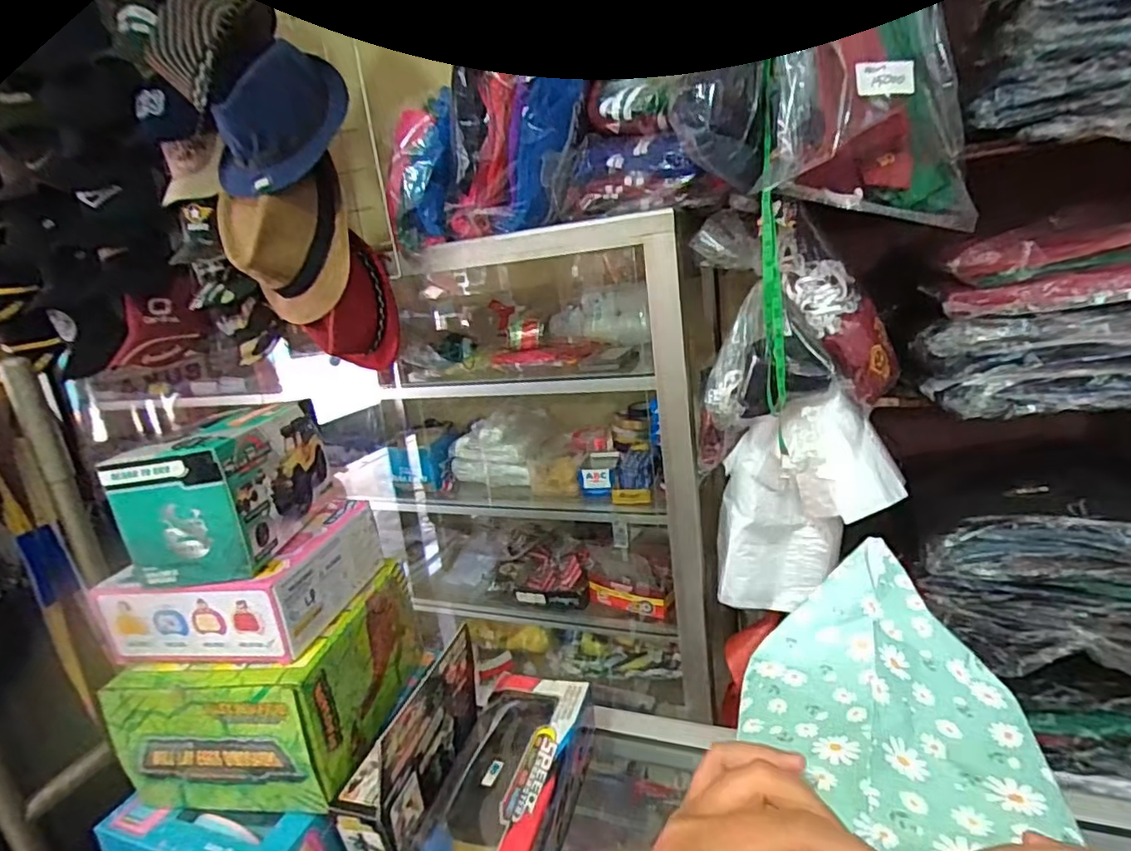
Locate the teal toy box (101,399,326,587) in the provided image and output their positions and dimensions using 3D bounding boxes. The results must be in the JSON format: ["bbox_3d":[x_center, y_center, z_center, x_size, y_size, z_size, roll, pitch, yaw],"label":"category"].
[{"bbox_3d":[-0.240,0.039,0.428,0.078,0.086,0.132,-6,17,5],"label":"teal toy box"}]

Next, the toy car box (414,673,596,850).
[{"bbox_3d":[-0.044,0.273,0.448,0.091,0.048,0.208,-2,18,18],"label":"toy car box"}]

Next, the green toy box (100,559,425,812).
[{"bbox_3d":[-0.215,0.187,0.459,0.141,0.097,0.162,-4,17,10],"label":"green toy box"}]

